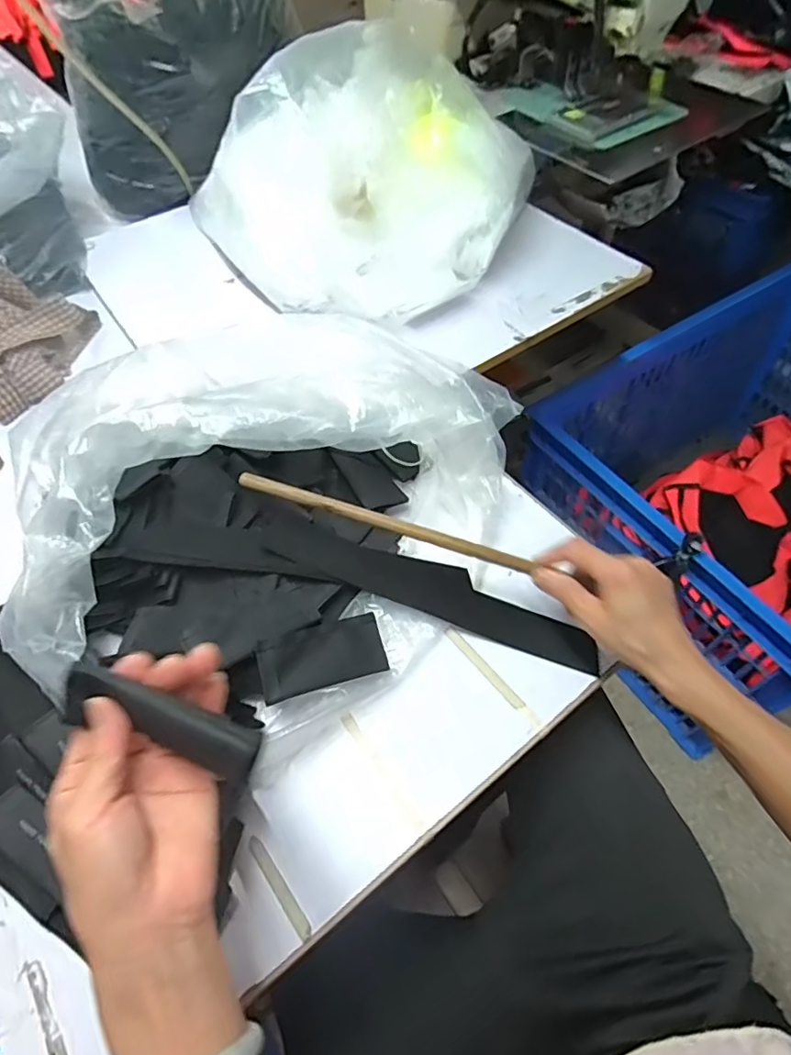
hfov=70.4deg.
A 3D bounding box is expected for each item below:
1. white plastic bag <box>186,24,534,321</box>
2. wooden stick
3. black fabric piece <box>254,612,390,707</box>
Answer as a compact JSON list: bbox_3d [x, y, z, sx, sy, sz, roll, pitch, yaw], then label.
[{"bbox_3d":[-0.021,-0.465,0.723,0.322,0.206,0.355,21,60,18],"label":"white plastic bag"},{"bbox_3d":[-0.011,-0.004,0.470,0.250,0.014,0.011,18,58,4],"label":"wooden stick"},{"bbox_3d":[-0.059,0.106,0.461,0.104,0.007,0.051,-10,70,-26],"label":"black fabric piece"}]

